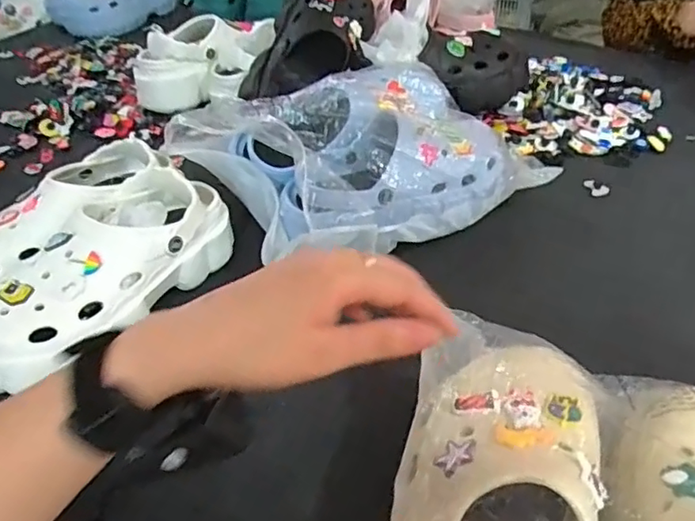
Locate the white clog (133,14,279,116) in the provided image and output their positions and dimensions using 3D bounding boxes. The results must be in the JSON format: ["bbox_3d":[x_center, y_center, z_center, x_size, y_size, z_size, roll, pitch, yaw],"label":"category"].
[{"bbox_3d":[-0.210,-0.296,0.870,0.216,0.100,0.118,3,42,10],"label":"white clog"}]

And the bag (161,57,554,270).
[{"bbox_3d":[0.007,-0.122,0.624,0.345,0.116,0.235,-20,43,-16],"label":"bag"}]

